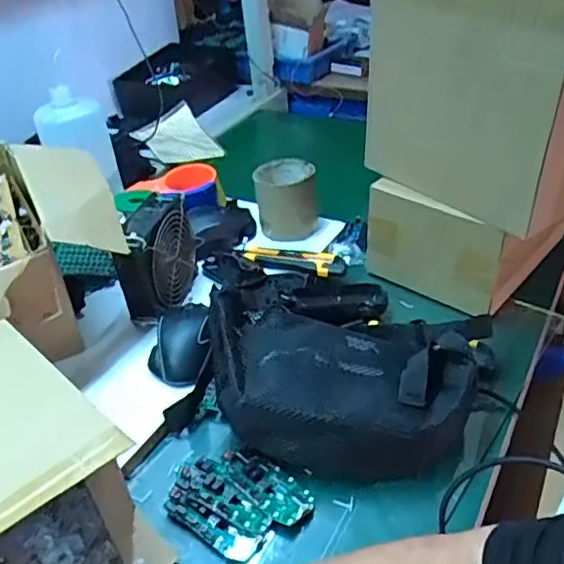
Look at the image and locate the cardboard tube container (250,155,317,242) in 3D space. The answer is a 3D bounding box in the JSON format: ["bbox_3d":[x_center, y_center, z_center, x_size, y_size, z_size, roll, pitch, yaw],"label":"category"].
[{"bbox_3d":[0.006,-0.114,0.845,0.085,0.090,0.068,-1,36,5],"label":"cardboard tube container"}]

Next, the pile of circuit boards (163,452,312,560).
[{"bbox_3d":[-0.037,0.186,0.519,0.108,0.015,0.083,20,44,27],"label":"pile of circuit boards"}]

